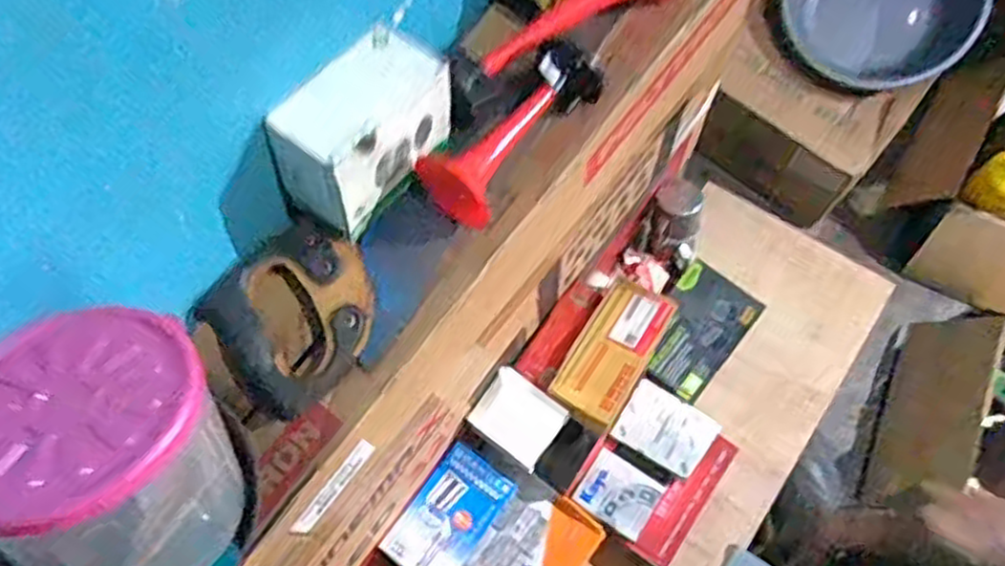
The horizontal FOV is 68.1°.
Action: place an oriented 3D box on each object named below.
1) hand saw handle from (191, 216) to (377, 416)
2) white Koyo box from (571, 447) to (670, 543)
[{"bbox_3d":[-0.148,0.021,0.530,0.120,0.031,0.109,-40,74,-11],"label":"hand saw handle"},{"bbox_3d":[0.154,0.275,0.975,0.099,0.017,0.081,33,75,12],"label":"white Koyo box"}]

